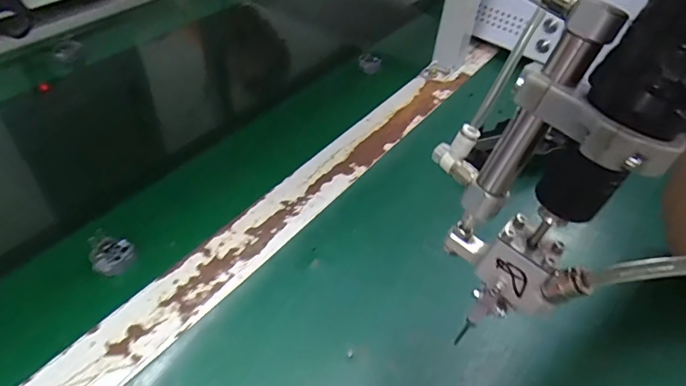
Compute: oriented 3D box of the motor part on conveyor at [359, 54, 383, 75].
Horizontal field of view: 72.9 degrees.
[{"bbox_3d":[0.033,-0.158,0.565,0.028,0.014,0.026,7,44,1],"label":"motor part on conveyor"}]

